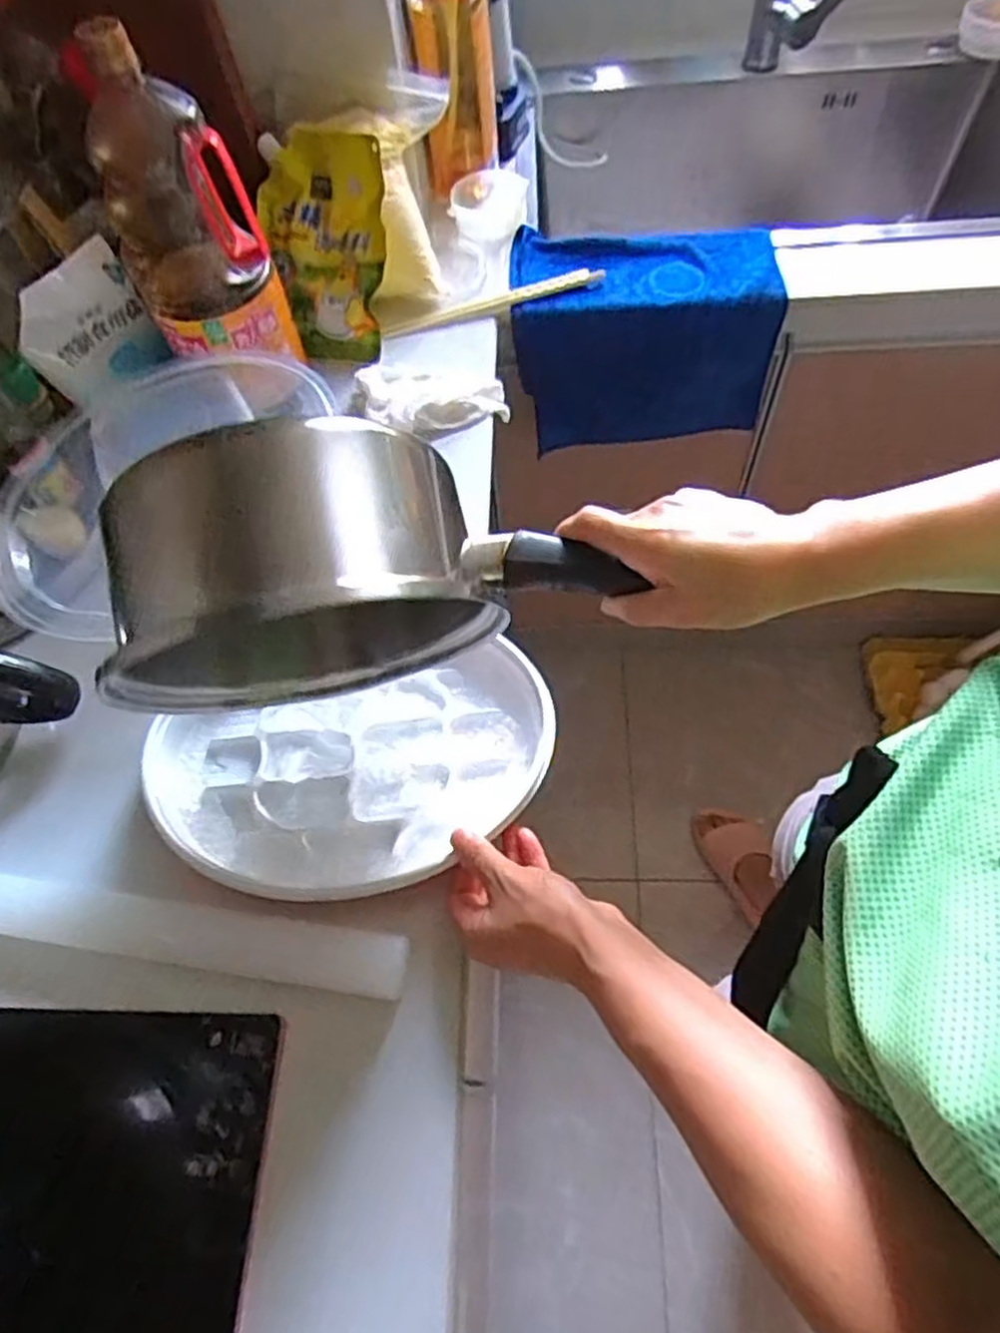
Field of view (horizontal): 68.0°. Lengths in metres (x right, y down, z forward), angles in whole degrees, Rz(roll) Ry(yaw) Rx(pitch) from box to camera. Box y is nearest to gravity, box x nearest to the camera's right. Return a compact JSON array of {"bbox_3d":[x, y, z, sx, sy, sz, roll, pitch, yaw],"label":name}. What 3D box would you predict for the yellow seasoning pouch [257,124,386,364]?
[{"bbox_3d":[-0.175,-0.404,0.717,0.128,0.191,0.030,10,21,12],"label":"yellow seasoning pouch"}]

